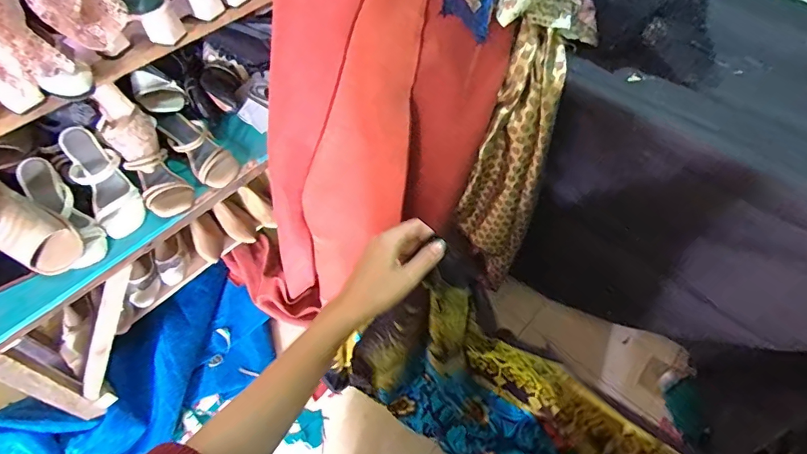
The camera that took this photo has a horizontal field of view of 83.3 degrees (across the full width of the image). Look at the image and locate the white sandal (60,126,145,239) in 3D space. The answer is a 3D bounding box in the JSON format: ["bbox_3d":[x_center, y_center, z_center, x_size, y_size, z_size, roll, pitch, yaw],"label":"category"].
[{"bbox_3d":[-0.586,-0.092,0.884,0.085,0.053,0.227,-30,93,-19],"label":"white sandal"}]

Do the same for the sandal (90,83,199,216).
[{"bbox_3d":[-0.512,-0.143,0.888,0.096,0.072,0.266,-31,96,-19],"label":"sandal"}]

